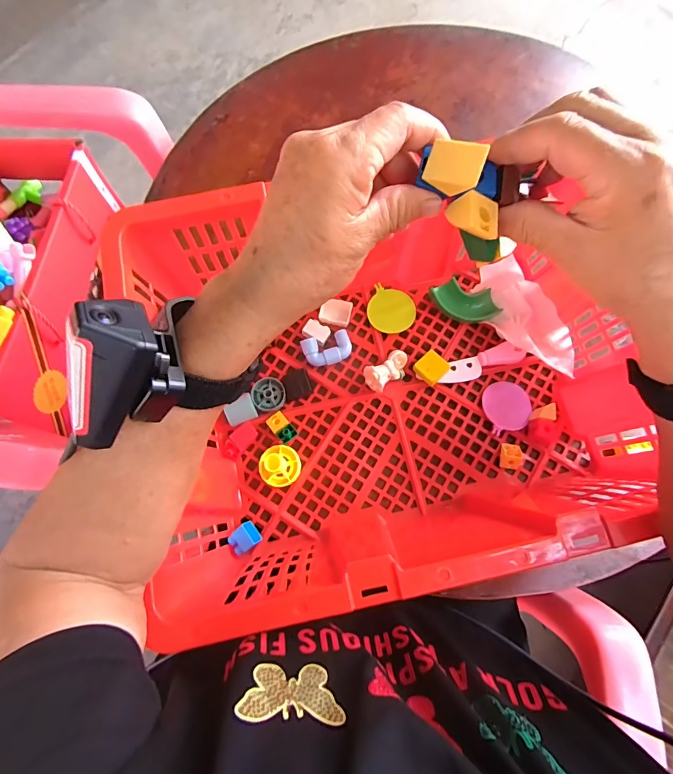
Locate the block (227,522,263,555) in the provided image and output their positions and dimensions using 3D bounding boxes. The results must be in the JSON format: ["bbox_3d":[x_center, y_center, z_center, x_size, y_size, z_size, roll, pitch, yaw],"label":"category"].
[{"bbox_3d":[-0.097,0.160,0.428,0.028,0.025,0.025,-37,77,-10],"label":"block"}]

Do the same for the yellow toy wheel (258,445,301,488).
[{"bbox_3d":[-0.062,0.083,0.430,0.043,0.033,0.043,0,74,0],"label":"yellow toy wheel"}]

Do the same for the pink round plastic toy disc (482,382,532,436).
[{"bbox_3d":[0.198,0.022,0.465,0.056,0.010,0.056,0,74,0],"label":"pink round plastic toy disc"}]

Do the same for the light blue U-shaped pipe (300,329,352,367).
[{"bbox_3d":[-0.010,-0.045,0.479,0.057,0.016,0.036,-18,74,-5],"label":"light blue U-shaped pipe"}]

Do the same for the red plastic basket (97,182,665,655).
[{"bbox_3d":[0.065,-0.001,0.394,0.425,0.155,0.328,-11,74,-3],"label":"red plastic basket"}]

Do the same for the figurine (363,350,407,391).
[{"bbox_3d":[0.059,-0.019,0.463,0.057,0.032,0.031,-33,76,-9],"label":"figurine"}]

